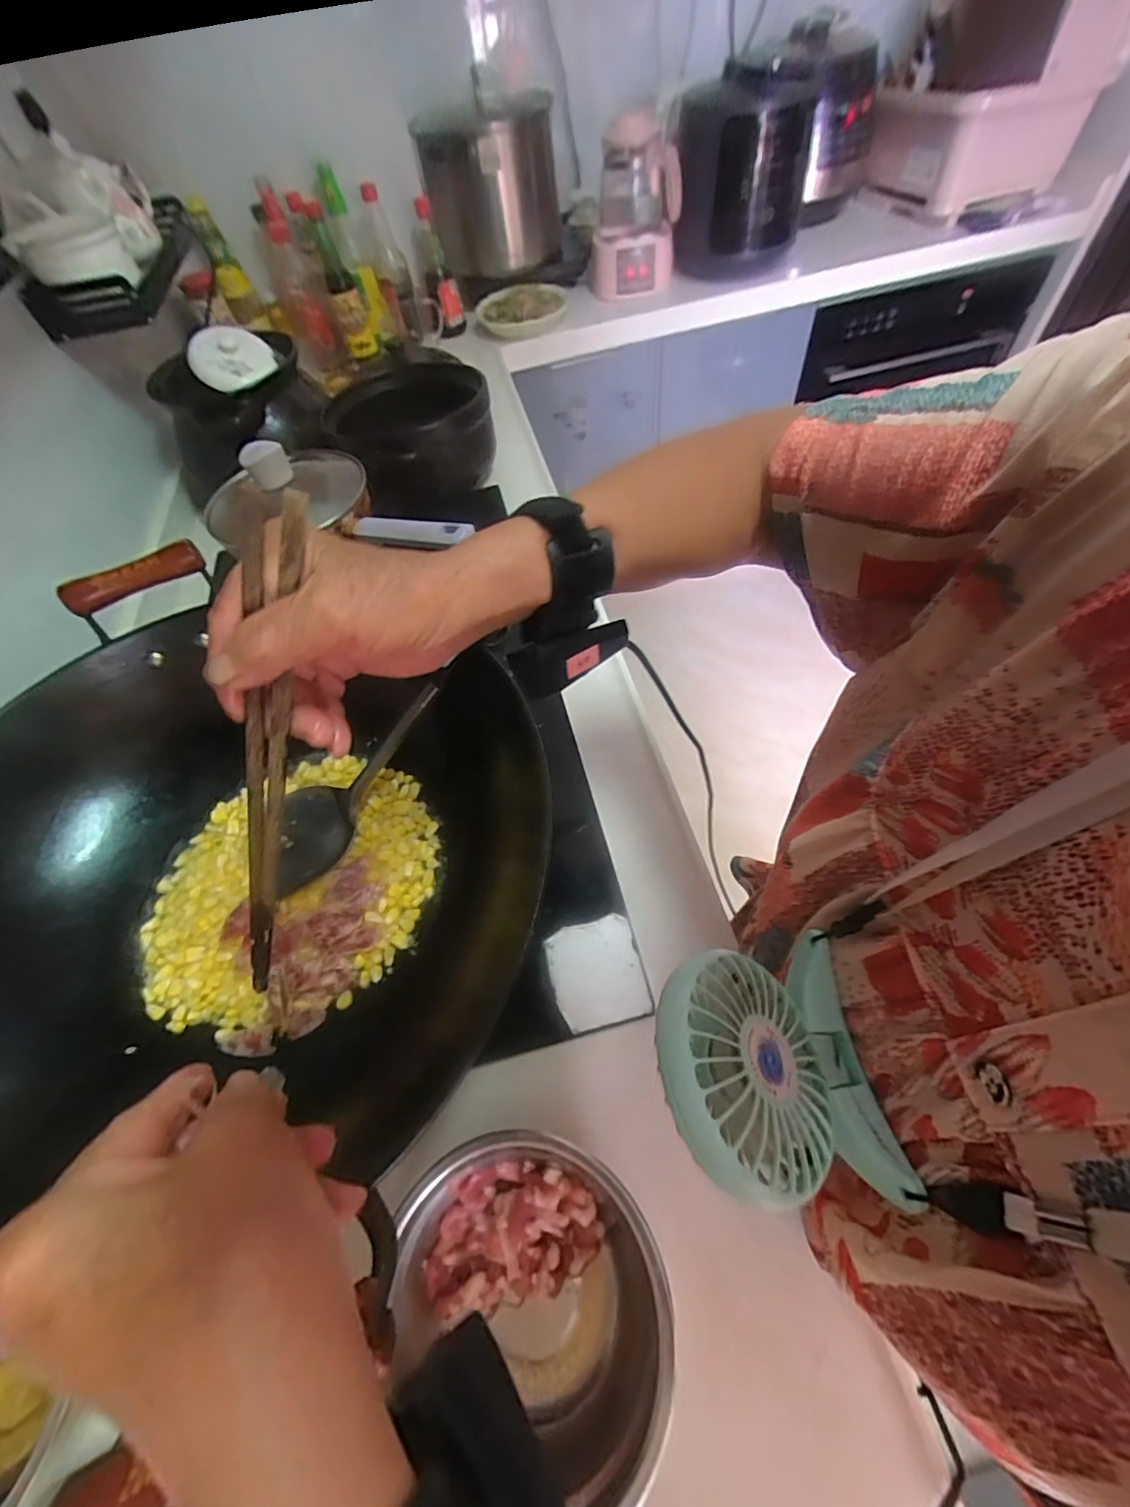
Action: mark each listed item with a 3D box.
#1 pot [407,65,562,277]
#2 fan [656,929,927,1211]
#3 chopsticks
[{"bbox_3d":[-0.163,-1.242,1.160,0.292,0.249,0.325,-5,57,1],"label":"pot"},{"bbox_3d":[0.078,0.117,0.199,0.083,0.058,0.083,-2,58,3],"label":"fan"},{"bbox_3d":[-0.135,0.008,0.236,0.026,0.235,0.010,19,21,16],"label":"chopsticks"}]

